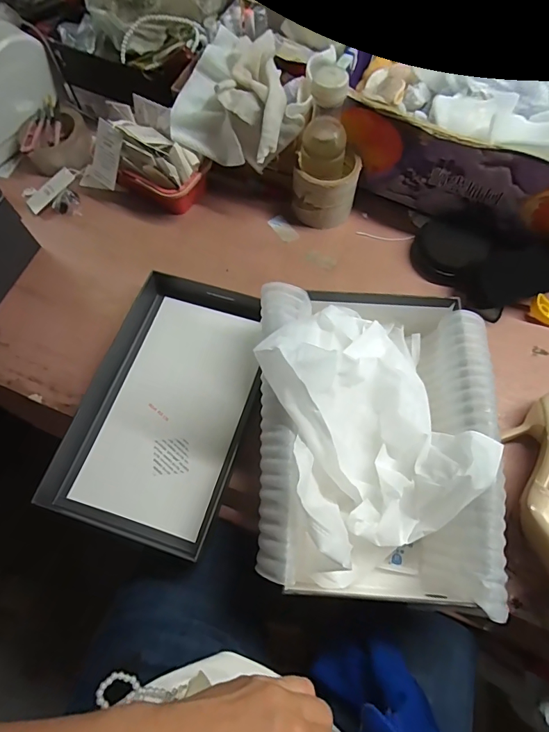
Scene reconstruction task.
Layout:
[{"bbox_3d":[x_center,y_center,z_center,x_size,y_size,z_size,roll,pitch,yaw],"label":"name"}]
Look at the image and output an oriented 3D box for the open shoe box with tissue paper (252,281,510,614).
[{"bbox_3d":[0.097,0.062,0.419,0.226,0.143,0.298,3,68,2],"label":"open shoe box with tissue paper"}]

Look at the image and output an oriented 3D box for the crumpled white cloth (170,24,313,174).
[{"bbox_3d":[-0.041,-0.344,0.539,0.166,0.085,0.147,25,70,11],"label":"crumpled white cloth"}]

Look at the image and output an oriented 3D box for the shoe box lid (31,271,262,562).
[{"bbox_3d":[-0.122,0.042,0.497,0.178,0.037,0.305,16,69,7],"label":"shoe box lid"}]

